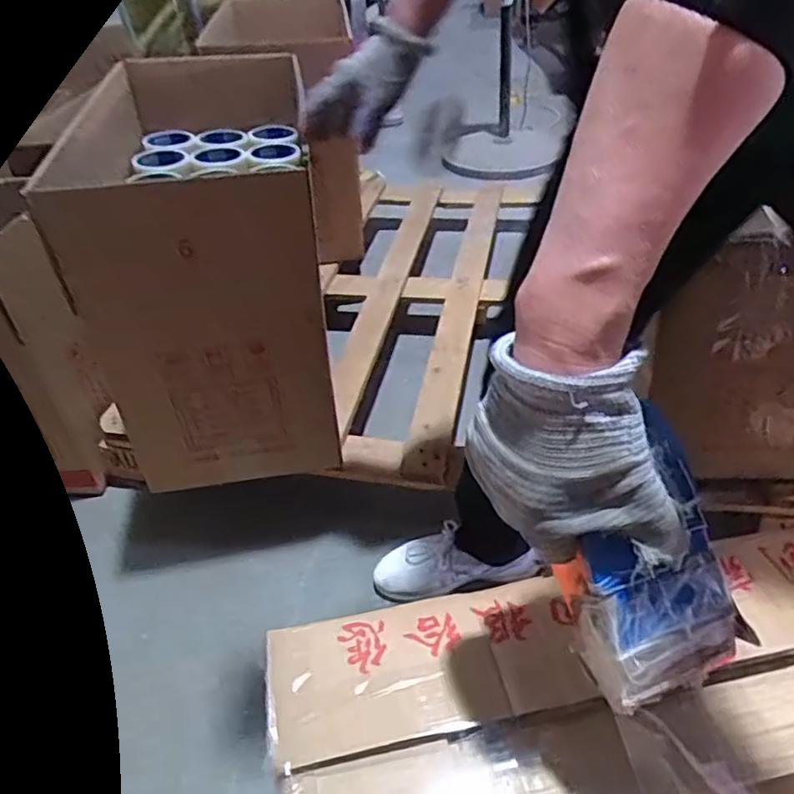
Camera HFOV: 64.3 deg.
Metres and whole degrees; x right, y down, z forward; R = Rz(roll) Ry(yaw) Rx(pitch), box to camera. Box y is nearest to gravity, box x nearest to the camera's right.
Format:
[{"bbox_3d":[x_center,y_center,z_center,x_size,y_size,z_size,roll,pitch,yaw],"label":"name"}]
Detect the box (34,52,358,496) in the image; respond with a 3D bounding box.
[{"bbox_3d":[-0.271,-0.212,0.968,0.328,0.461,0.547,-15,37,-9],"label":"box"}]

